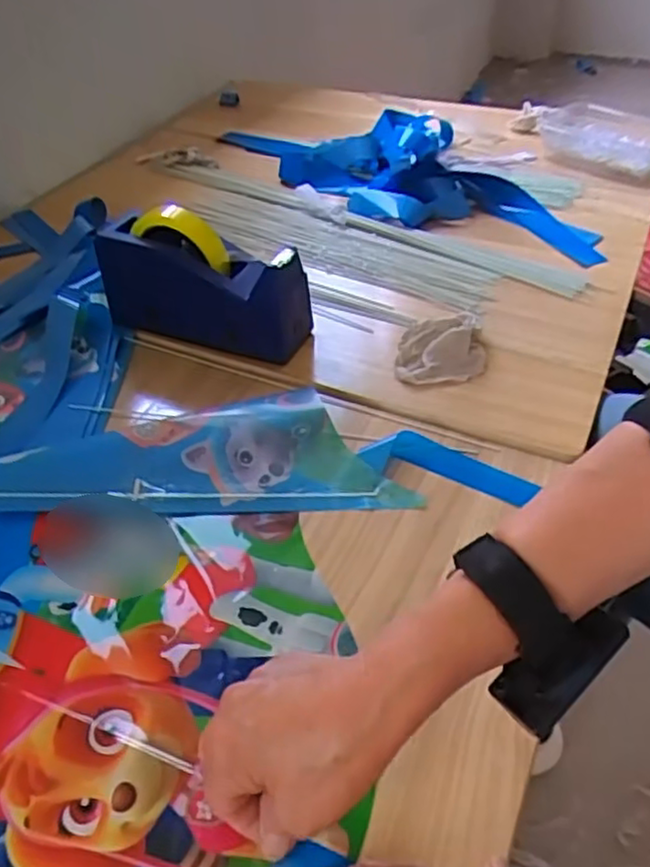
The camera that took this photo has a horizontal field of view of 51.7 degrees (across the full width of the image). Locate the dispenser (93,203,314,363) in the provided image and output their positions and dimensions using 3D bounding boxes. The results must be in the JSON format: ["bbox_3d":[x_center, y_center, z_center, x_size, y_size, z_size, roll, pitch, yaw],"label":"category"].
[{"bbox_3d":[-0.121,-0.146,0.648,0.206,0.112,0.071,11,46,13],"label":"dispenser"}]

